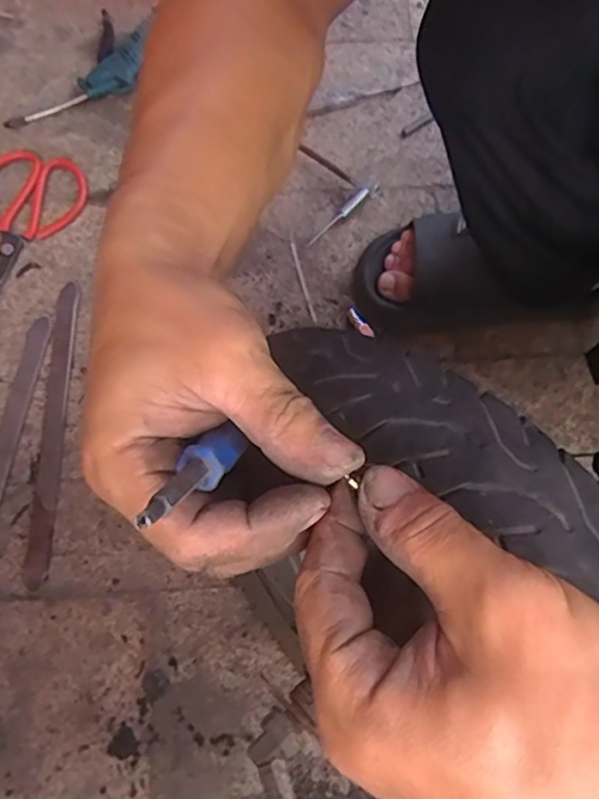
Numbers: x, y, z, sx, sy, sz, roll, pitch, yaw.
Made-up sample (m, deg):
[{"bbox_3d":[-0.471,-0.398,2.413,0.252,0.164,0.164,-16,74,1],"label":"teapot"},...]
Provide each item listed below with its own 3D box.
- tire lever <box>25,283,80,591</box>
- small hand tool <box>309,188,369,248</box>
[{"bbox_3d":[-0.234,0.025,0.587,0.024,0.007,0.288,1,74,-1],"label":"tire lever"},{"bbox_3d":[0.041,-0.191,0.647,0.012,0.006,0.094,41,77,10],"label":"small hand tool"}]

